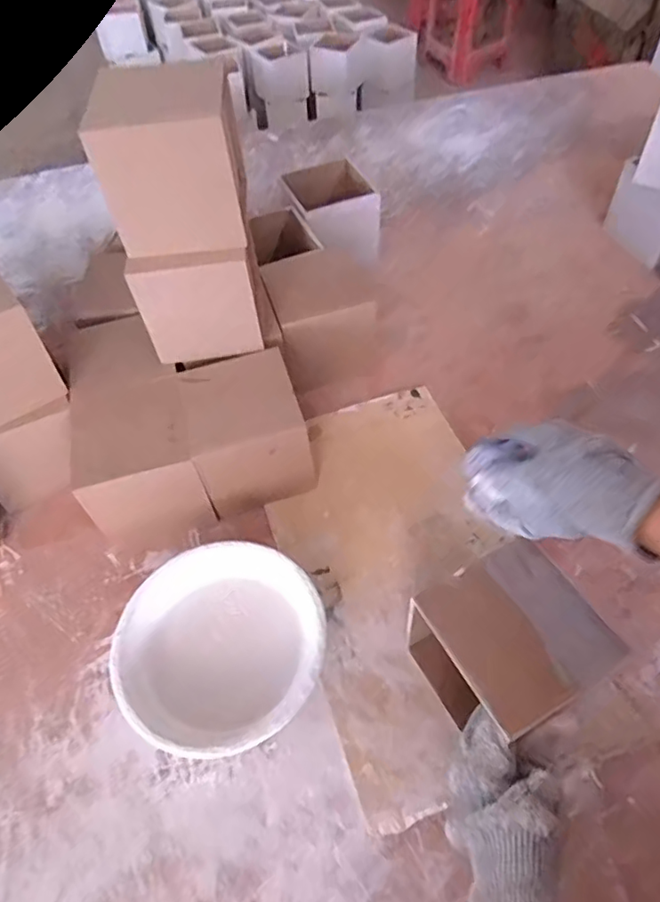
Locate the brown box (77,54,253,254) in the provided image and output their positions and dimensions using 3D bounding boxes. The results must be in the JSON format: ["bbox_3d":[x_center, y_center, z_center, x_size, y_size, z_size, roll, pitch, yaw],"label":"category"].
[{"bbox_3d":[-0.135,-0.253,0.483,0.113,0.123,0.101,-7,52,-2],"label":"brown box"}]

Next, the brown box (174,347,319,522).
[{"bbox_3d":[-0.082,-0.015,0.581,0.113,0.114,0.124,-14,52,-7],"label":"brown box"}]

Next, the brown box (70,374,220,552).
[{"bbox_3d":[-0.191,0.015,0.575,0.115,0.117,0.121,-15,53,-8],"label":"brown box"}]

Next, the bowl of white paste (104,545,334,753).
[{"bbox_3d":[-0.090,0.168,0.484,0.170,0.056,0.166,-2,52,2],"label":"bowl of white paste"}]

